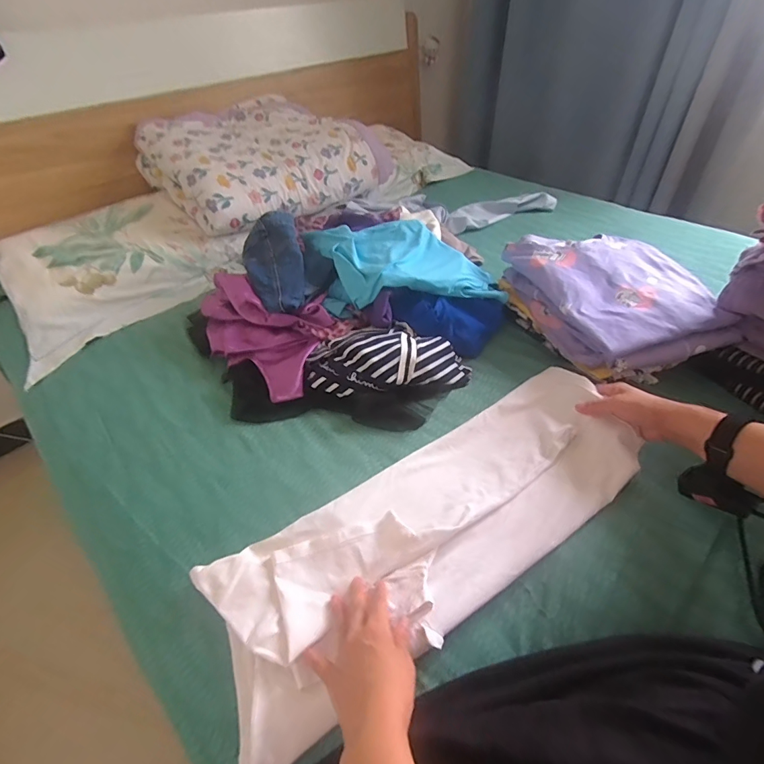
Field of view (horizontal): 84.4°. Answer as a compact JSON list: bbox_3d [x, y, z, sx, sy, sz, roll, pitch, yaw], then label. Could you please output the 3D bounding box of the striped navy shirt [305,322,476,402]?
[{"bbox_3d":[0.010,-0.035,0.708,0.269,0.069,0.128,-10,44,-5],"label":"striped navy shirt"}]

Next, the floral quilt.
[{"bbox_3d":[-0.313,-0.624,1.136,0.553,0.154,0.427,-33,50,-28],"label":"floral quilt"}]

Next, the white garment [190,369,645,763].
[{"bbox_3d":[0.076,0.166,0.530,0.581,0.051,0.211,-27,48,-19],"label":"white garment"}]

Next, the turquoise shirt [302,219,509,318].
[{"bbox_3d":[0.036,-0.226,0.802,0.365,0.087,0.217,-4,43,1],"label":"turquoise shirt"}]

